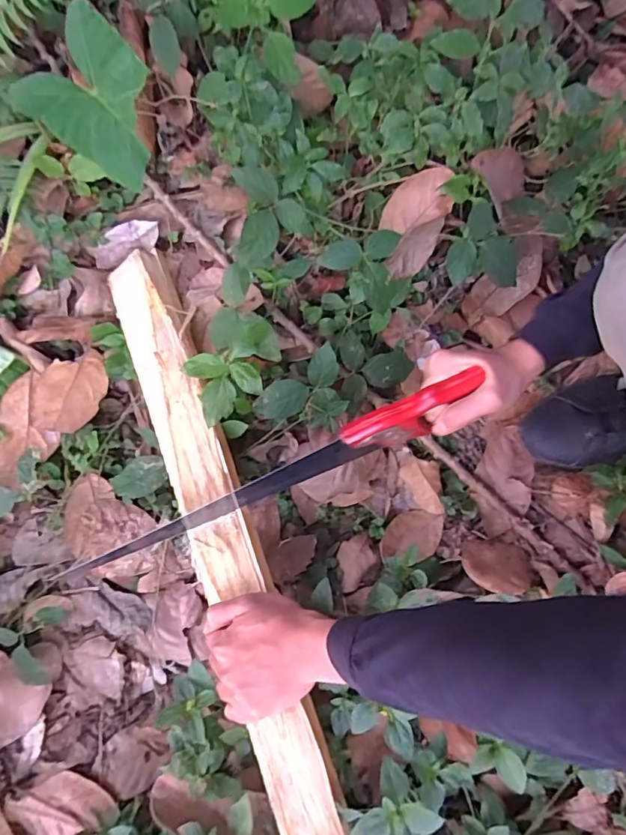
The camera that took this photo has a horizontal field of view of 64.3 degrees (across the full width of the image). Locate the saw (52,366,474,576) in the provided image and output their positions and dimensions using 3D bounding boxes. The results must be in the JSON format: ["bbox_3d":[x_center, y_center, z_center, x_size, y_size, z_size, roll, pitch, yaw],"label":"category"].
[{"bbox_3d":[-0.044,0.062,0.482,0.425,0.073,0.028,-26,71,15],"label":"saw"}]

